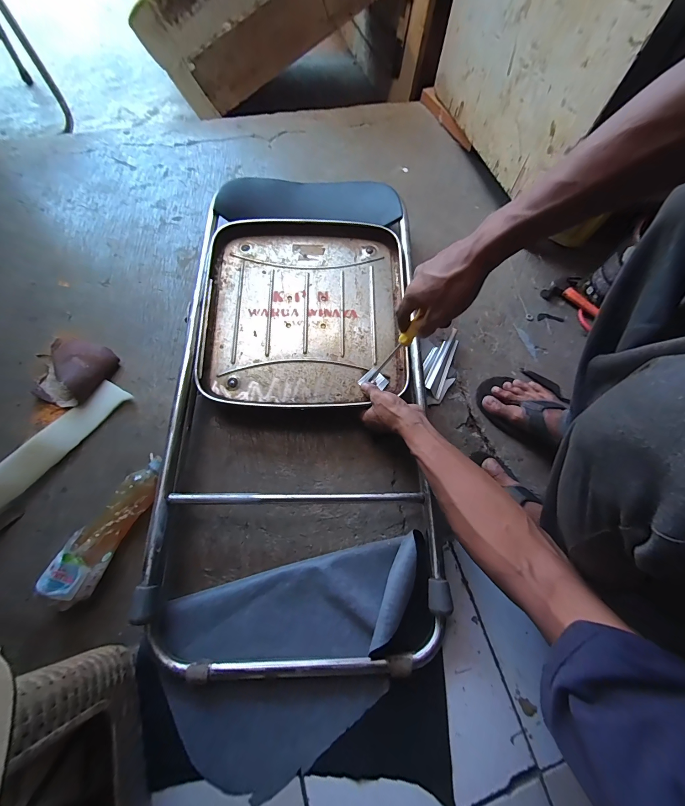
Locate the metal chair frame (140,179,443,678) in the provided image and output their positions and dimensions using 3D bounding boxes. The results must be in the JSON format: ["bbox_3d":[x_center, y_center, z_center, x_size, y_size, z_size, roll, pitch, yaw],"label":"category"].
[{"bbox_3d":[-0.070,-0.087,0.576,0.412,0.083,0.941,0,68,-3],"label":"metal chair frame"}]

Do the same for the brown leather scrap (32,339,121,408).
[{"bbox_3d":[-0.502,-0.063,0.580,0.127,0.036,0.129,1,69,-4],"label":"brown leather scrap"}]

